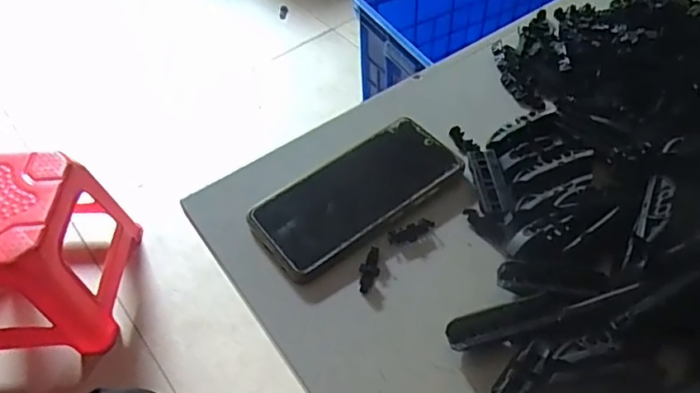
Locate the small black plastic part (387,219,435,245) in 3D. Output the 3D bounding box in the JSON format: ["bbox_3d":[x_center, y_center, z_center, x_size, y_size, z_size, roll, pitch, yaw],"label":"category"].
[{"bbox_3d":[0.046,0.027,0.425,0.037,0.006,0.012,-25,53,-14],"label":"small black plastic part"}]

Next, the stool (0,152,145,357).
[{"bbox_3d":[-0.546,0.099,0.945,0.261,0.244,0.259,-1,50,3],"label":"stool"}]

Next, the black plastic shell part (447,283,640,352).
[{"bbox_3d":[0.122,0.075,0.367,0.120,0.015,0.022,-14,51,-5],"label":"black plastic shell part"}]

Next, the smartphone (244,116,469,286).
[{"bbox_3d":[0.006,-0.004,0.439,0.164,0.009,0.073,-34,62,-19],"label":"smartphone"}]

